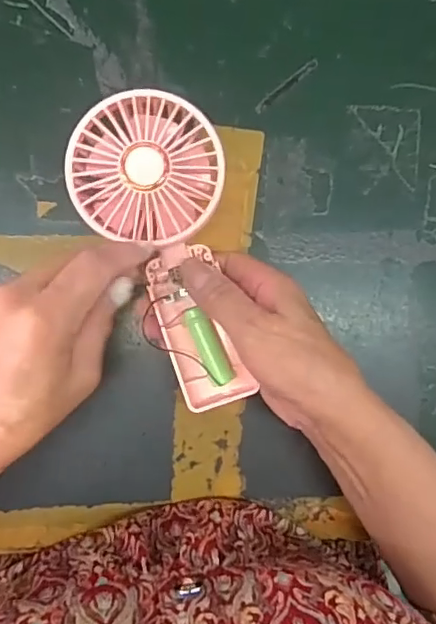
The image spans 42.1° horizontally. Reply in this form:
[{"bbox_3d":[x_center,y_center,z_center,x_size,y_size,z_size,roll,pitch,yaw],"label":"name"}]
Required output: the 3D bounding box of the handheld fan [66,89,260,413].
[{"bbox_3d":[-0.028,-0.033,0.330,0.081,0.029,0.180,-15,97,-4],"label":"handheld fan"}]

